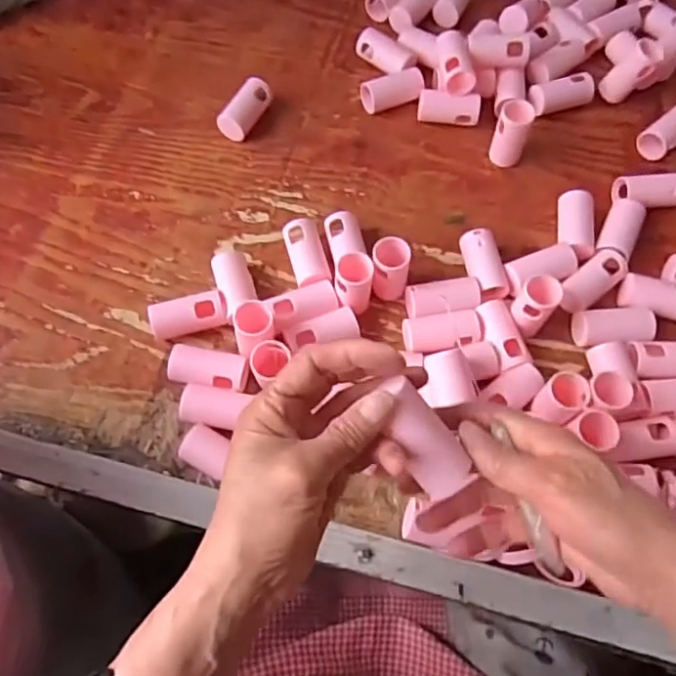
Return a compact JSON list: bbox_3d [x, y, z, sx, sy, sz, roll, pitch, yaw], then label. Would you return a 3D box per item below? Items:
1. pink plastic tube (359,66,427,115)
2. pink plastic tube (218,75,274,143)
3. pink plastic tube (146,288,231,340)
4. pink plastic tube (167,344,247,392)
[{"bbox_3d":[0.058,-0.258,0.631,0.065,0.026,0.026,-16,66,-9],"label":"pink plastic tube"},{"bbox_3d":[-0.095,-0.234,0.610,0.028,0.025,0.066,30,81,14],"label":"pink plastic tube"},{"bbox_3d":[-0.125,-0.018,0.514,0.063,0.033,0.028,-12,66,-7],"label":"pink plastic tube"},{"bbox_3d":[-0.105,0.026,0.493,0.061,0.027,0.036,7,65,1],"label":"pink plastic tube"}]

